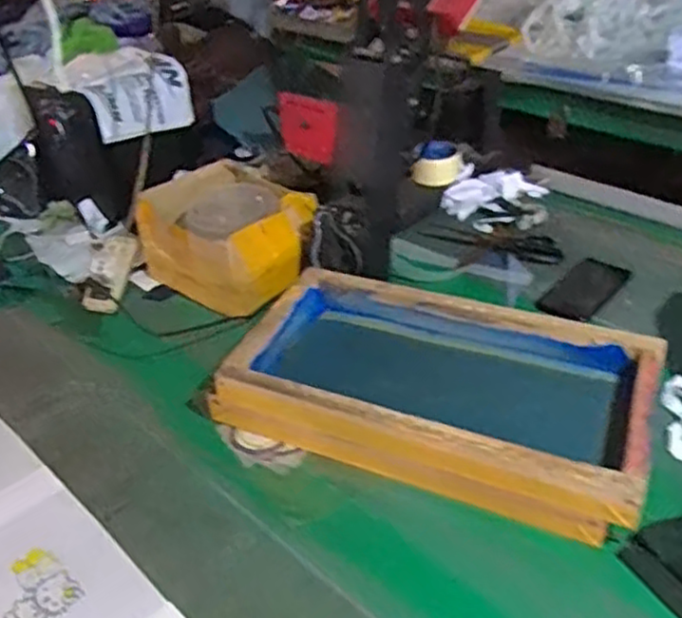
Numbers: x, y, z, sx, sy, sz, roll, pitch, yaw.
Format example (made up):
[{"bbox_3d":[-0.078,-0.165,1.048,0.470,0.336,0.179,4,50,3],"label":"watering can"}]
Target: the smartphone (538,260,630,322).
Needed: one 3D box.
[{"bbox_3d":[0.358,-0.032,1.059,0.078,0.008,0.156,25,43,35],"label":"smartphone"}]

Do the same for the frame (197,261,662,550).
[{"bbox_3d":[0.112,0.089,0.830,0.464,0.090,0.256,14,37,23],"label":"frame"}]

